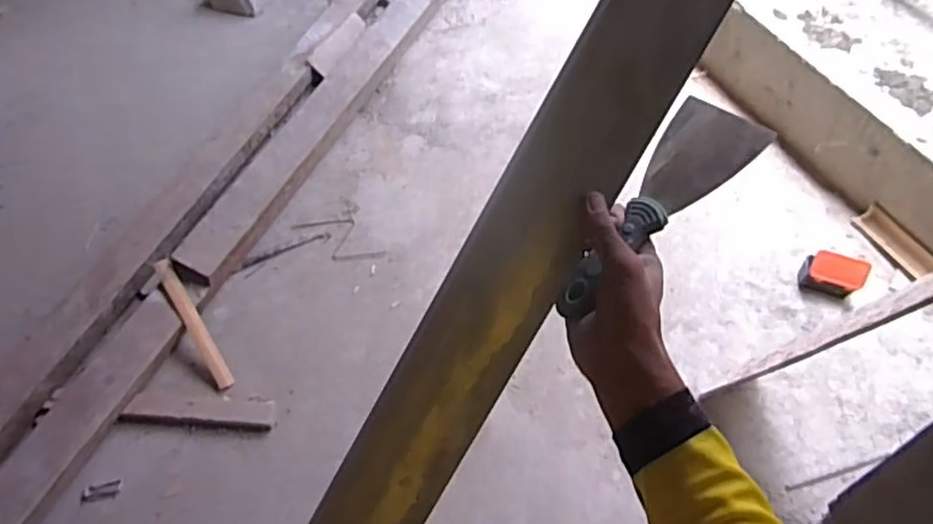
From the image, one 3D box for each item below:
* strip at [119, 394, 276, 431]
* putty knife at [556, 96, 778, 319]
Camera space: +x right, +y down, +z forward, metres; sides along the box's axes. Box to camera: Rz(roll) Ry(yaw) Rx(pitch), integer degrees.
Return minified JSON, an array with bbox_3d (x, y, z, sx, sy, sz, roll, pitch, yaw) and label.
[{"bbox_3d":[-0.631,0.355,1.586,0.332,0.017,0.076,5,50,-2],"label":"strip"},{"bbox_3d":[0.134,-0.039,0.488,0.067,0.021,0.193,38,81,26],"label":"putty knife"}]

